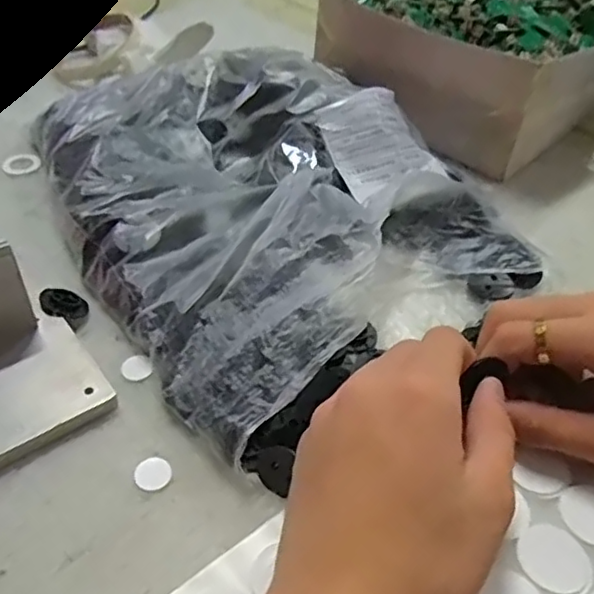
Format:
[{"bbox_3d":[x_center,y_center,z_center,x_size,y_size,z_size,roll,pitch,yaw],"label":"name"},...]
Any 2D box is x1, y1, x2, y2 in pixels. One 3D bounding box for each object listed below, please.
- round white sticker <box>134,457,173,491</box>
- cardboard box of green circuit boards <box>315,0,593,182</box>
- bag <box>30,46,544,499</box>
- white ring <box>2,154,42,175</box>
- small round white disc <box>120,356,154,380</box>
[{"bbox_3d":[-0.065,0.080,0.279,0.016,0.004,0.016,9,46,-10],"label":"round white sticker"},{"bbox_3d":[0.152,-0.221,0.543,0.211,0.093,0.214,33,51,25],"label":"cardboard box of green circuit boards"},{"bbox_3d":[-0.018,-0.070,0.396,0.247,0.055,0.304,-26,52,-27],"label":"bag"},{"bbox_3d":[-0.201,-0.098,0.449,0.026,0.004,0.026,2,45,-2],"label":"white ring"},{"bbox_3d":[-0.084,0.036,0.321,0.015,0.004,0.017,-19,50,-22],"label":"small round white disc"}]

